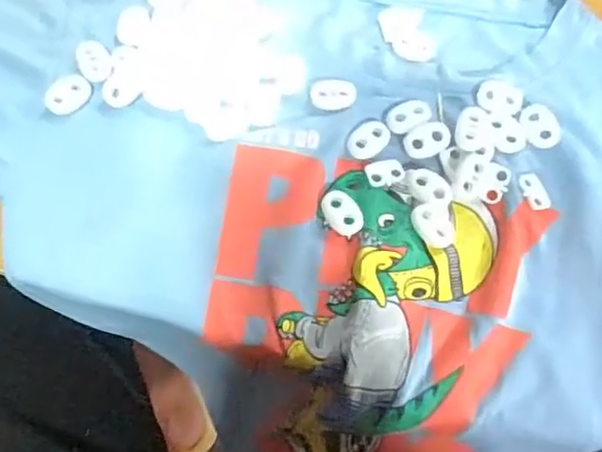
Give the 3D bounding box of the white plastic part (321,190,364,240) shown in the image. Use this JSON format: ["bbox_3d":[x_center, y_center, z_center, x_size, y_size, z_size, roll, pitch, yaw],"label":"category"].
[{"bbox_3d":[0.019,-0.006,0.273,0.016,0.005,0.023,-27,73,-10],"label":"white plastic part"}]

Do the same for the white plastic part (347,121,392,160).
[{"bbox_3d":[0.033,-0.042,0.286,0.017,0.004,0.022,42,75,13],"label":"white plastic part"}]

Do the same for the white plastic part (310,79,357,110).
[{"bbox_3d":[0.016,-0.065,0.293,0.022,0.004,0.017,1,70,-1],"label":"white plastic part"}]

